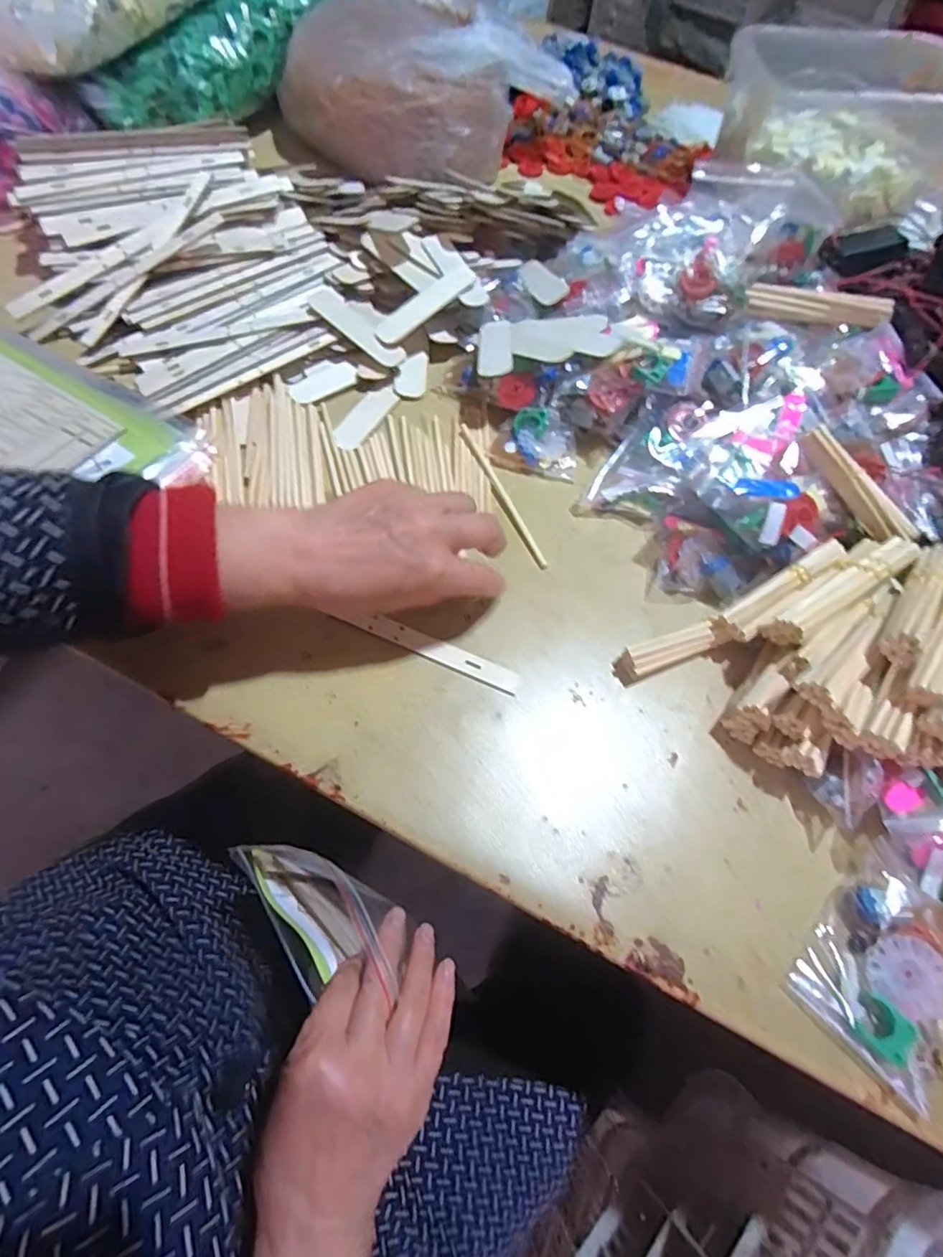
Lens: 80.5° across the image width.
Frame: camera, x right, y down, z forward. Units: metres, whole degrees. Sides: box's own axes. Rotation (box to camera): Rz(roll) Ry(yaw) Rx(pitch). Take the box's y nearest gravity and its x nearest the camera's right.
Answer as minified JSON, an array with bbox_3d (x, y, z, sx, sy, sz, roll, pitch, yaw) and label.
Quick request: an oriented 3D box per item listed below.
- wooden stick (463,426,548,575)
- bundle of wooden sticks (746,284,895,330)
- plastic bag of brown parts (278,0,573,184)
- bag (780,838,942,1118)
[{"bbox_3d":[0.026,-0.109,0.452,0.010,0.005,0.150,-21,67,-15],"label":"wooden stick"},{"bbox_3d":[0.271,-0.254,0.439,0.101,0.014,0.021,21,66,21],"label":"bundle of wooden sticks"},{"bbox_3d":[-0.060,-0.644,0.651,0.243,0.092,0.272,36,66,13],"label":"plastic bag of brown parts"},{"bbox_3d":[0.238,0.188,0.306,0.107,0.019,0.079,-39,73,-21],"label":"bag"}]

